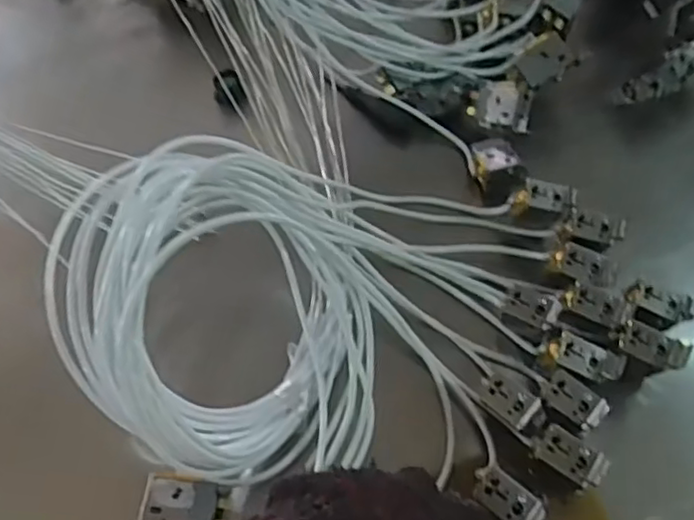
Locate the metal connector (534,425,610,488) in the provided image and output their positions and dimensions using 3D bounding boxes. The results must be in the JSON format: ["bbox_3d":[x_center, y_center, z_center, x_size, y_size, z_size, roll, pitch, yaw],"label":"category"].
[{"bbox_3d":[0.129,0.113,0.376,0.038,0.009,0.022,31,64,22],"label":"metal connector"}]

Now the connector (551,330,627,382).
[{"bbox_3d":[0.152,0.061,0.414,0.042,0.016,0.022,27,62,20],"label":"connector"}]

